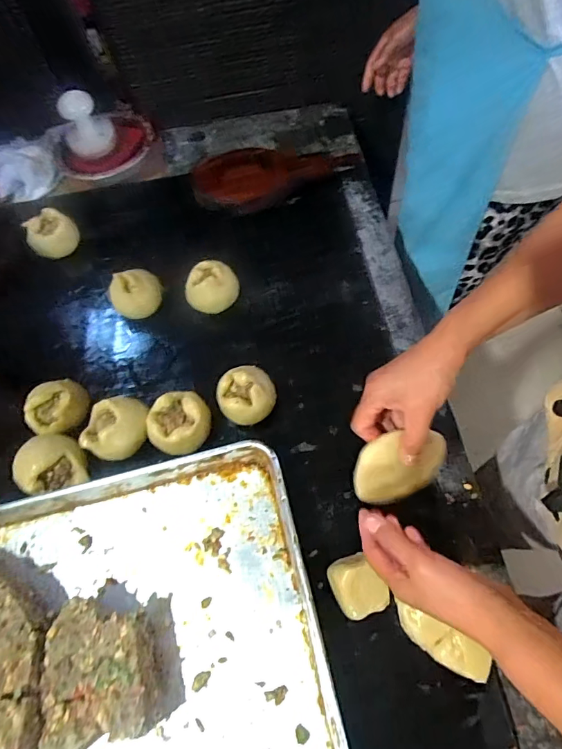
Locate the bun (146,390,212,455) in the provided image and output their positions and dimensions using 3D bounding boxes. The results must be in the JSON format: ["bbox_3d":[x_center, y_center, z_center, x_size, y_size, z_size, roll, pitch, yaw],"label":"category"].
[{"bbox_3d":[-0.129,0.066,0.558,0.078,0.057,0.072,-1,63,2],"label":"bun"}]

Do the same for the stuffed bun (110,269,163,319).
[{"bbox_3d":[-0.213,-0.117,0.645,0.077,0.069,0.056,-26,65,-10],"label":"stuffed bun"}]

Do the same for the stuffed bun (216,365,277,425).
[{"bbox_3d":[-0.045,0.029,0.567,0.073,0.057,0.068,-1,63,2],"label":"stuffed bun"}]

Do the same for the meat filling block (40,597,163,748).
[{"bbox_3d":[-0.185,0.298,0.441,0.101,0.055,0.126,-17,63,-5],"label":"meat filling block"}]

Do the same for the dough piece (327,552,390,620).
[{"bbox_3d":[0.080,0.226,0.462,0.048,0.049,0.059,-29,65,-11],"label":"dough piece"}]

